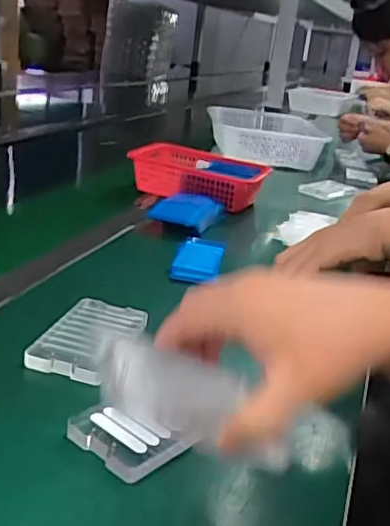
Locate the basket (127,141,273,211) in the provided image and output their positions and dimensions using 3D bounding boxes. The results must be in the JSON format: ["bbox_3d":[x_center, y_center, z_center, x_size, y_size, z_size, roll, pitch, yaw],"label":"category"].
[{"bbox_3d":[0.007,-0.140,1.072,0.225,0.082,0.152,15,23,22],"label":"basket"}]

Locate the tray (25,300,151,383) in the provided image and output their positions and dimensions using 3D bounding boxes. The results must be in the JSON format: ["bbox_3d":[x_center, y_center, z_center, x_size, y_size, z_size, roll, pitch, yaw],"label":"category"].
[{"bbox_3d":[-0.092,0.068,0.541,0.067,0.019,0.121,12,22,14],"label":"tray"}]

